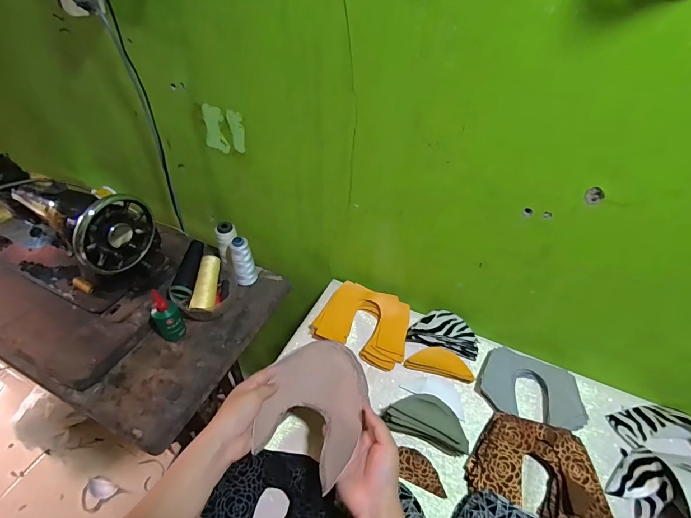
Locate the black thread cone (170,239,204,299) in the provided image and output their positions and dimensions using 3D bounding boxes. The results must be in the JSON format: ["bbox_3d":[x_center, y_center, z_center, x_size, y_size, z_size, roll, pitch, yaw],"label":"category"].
[{"bbox_3d":[-0.301,0.017,0.706,0.038,0.033,0.118,6,64,3],"label":"black thread cone"}]

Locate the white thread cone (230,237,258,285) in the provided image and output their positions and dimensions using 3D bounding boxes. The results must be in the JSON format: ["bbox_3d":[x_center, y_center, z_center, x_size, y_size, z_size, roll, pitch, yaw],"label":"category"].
[{"bbox_3d":[-0.207,0.009,0.742,0.038,0.116,0.035,-6,46,-9],"label":"white thread cone"}]

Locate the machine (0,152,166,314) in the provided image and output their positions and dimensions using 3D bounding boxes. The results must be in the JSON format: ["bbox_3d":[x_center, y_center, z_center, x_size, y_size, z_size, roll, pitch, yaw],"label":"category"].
[{"bbox_3d":[-0.579,-0.067,0.709,0.414,0.216,0.156,19,47,16],"label":"machine"}]

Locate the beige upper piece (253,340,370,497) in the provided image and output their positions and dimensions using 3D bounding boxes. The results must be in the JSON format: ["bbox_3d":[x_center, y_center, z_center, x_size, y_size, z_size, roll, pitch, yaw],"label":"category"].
[{"bbox_3d":[-0.038,0.193,0.494,0.126,0.024,0.175,14,46,11],"label":"beige upper piece"}]

